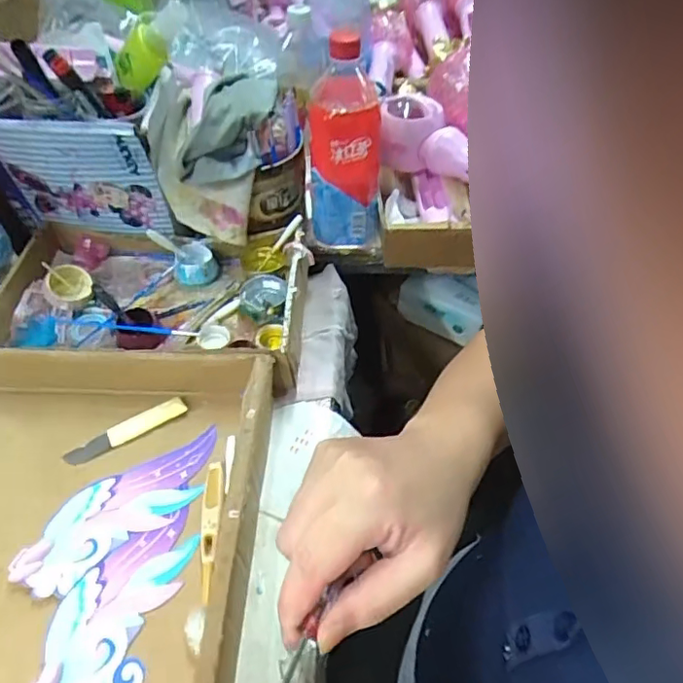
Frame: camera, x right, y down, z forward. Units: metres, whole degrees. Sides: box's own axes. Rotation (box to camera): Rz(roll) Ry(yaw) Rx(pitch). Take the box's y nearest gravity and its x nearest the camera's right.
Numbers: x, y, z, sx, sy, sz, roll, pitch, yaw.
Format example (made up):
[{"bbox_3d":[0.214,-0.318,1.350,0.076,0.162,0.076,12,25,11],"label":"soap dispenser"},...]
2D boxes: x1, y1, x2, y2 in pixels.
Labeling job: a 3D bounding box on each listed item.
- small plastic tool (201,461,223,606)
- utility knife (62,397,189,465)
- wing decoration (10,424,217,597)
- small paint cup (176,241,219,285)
[{"bbox_3d":[-0.099,0.139,0.416,0.014,0.011,0.105,-3,48,-5],"label":"small plastic tool"},{"bbox_3d":[-0.187,0.078,0.477,0.104,0.015,0.021,-25,53,-23],"label":"utility knife"},{"bbox_3d":[-0.167,0.125,0.428,0.165,0.010,0.061,-32,56,-27],"label":"wing decoration"},{"bbox_3d":[-0.161,-0.087,0.606,0.042,0.034,0.038,-9,49,-10],"label":"small paint cup"}]

